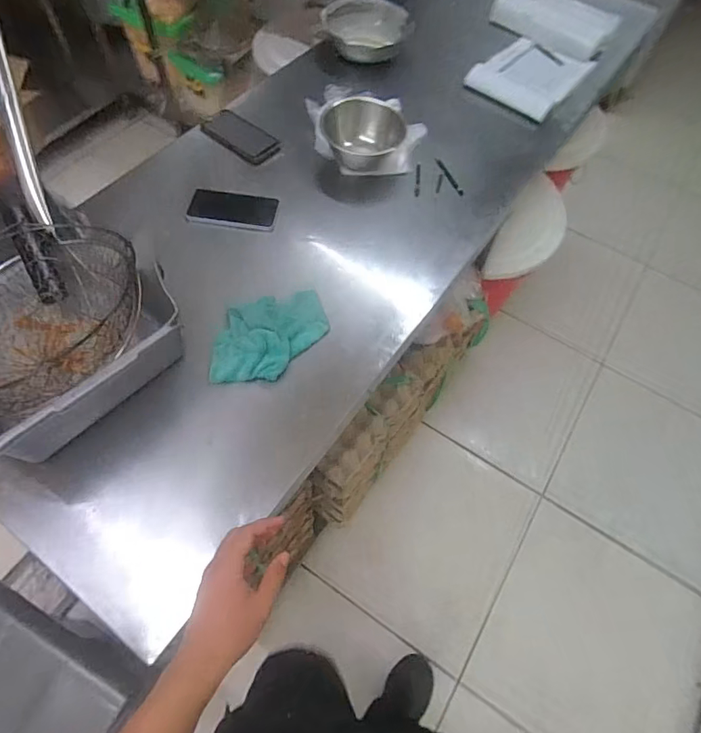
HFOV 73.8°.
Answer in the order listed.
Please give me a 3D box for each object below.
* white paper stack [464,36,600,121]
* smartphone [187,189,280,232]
[{"bbox_3d":[0.465,-0.747,1.192,0.225,0.020,0.314,40,67,14],"label":"white paper stack"},{"bbox_3d":[-0.224,-0.303,0.900,0.164,0.012,0.082,8,63,-2],"label":"smartphone"}]

